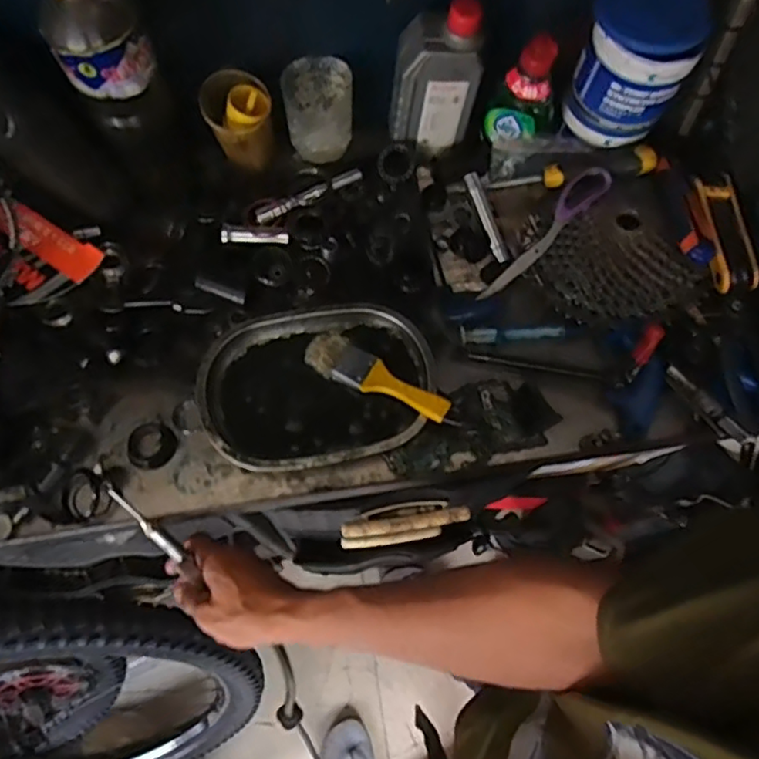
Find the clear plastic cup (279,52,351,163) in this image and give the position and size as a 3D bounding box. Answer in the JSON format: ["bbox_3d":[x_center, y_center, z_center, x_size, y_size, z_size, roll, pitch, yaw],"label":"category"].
[{"bbox_3d":[-0.066,-0.287,0.660,0.070,0.079,0.069,1,69,-2],"label":"clear plastic cup"}]

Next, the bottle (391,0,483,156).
[{"bbox_3d":[0.057,-0.298,0.631,0.080,0.174,0.044,4,69,-1],"label":"bottle"}]

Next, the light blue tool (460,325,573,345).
[{"bbox_3d":[0.141,-0.046,0.633,0.113,0.012,0.016,-3,69,-3],"label":"light blue tool"}]

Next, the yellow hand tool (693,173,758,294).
[{"bbox_3d":[0.343,-0.147,0.614,0.040,0.031,0.123,-2,69,-3],"label":"yellow hand tool"}]

